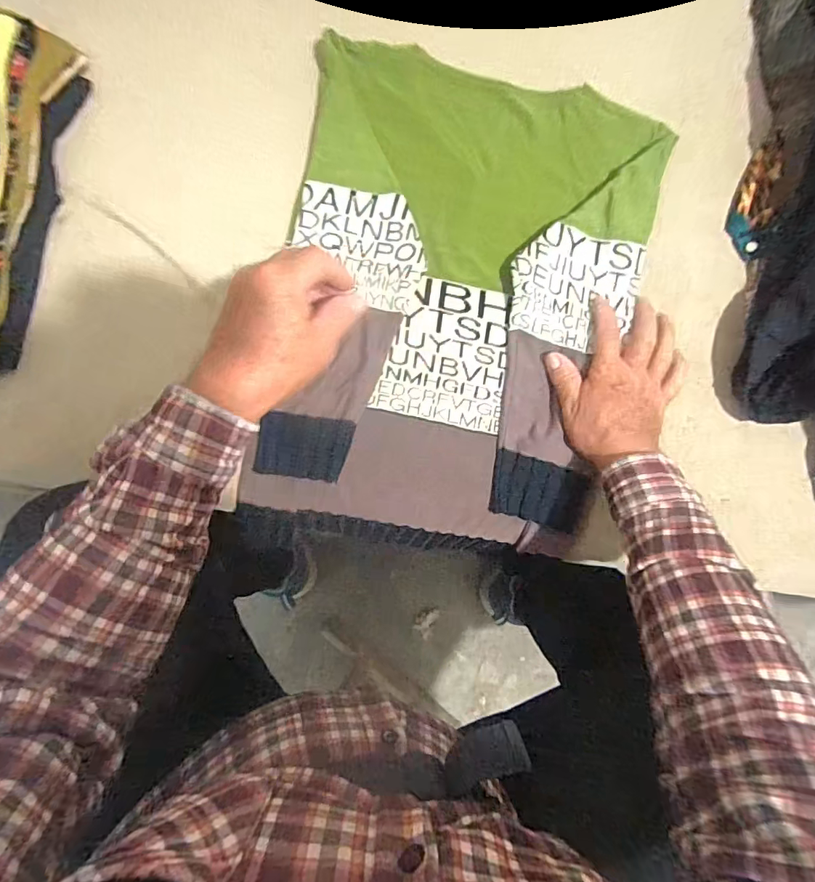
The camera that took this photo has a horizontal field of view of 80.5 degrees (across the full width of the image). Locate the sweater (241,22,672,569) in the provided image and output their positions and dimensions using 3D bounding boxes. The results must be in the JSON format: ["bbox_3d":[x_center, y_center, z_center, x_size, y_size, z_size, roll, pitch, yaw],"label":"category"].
[{"bbox_3d":[0.046,-0.130,0.509,0.337,0.084,0.480,12,88,-3],"label":"sweater"}]

